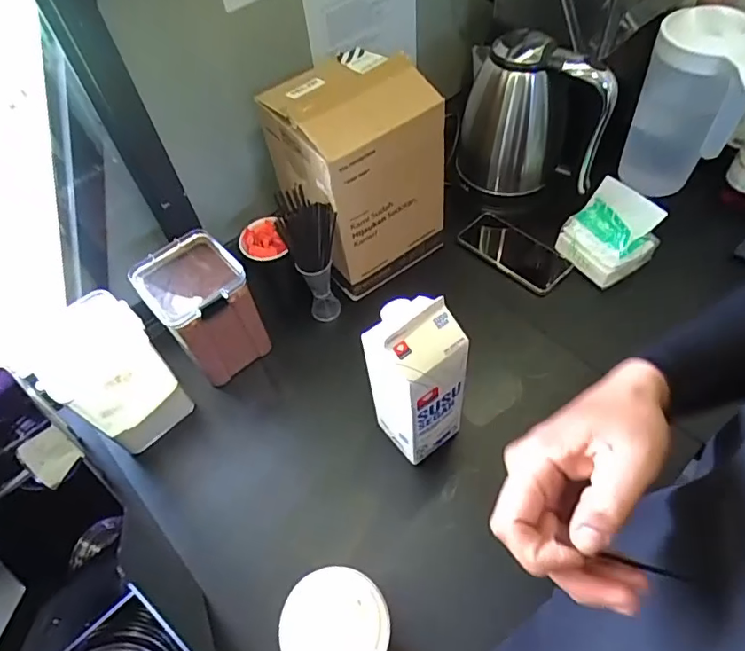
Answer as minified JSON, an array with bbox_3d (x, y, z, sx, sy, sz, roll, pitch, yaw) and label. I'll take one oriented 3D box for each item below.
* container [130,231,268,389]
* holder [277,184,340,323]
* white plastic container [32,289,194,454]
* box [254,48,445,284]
[{"bbox_3d":[-0.207,-0.016,0.662,0.102,0.156,0.109,-37,60,-19],"label":"container"},{"bbox_3d":[-0.074,-0.086,0.678,0.065,0.200,0.049,-15,55,-5],"label":"holder"},{"bbox_3d":[-0.308,0.062,0.624,0.106,0.163,0.118,35,65,26],"label":"white plastic container"},{"bbox_3d":[-0.017,-0.214,0.682,0.173,0.233,0.155,-35,59,-18],"label":"box"}]

